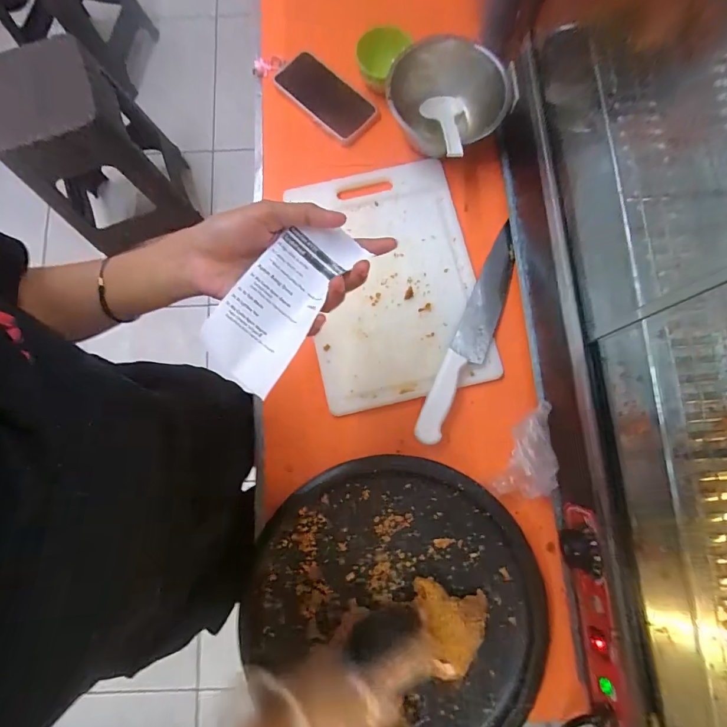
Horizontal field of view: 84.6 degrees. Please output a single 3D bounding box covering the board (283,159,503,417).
[{"bbox_3d":[0.039,-0.121,0.575,0.237,0.012,0.345,-11,79,-2],"label":"board"}]

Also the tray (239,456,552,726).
[{"bbox_3d":[0.044,0.275,0.464,0.338,0.025,0.304,38,81,7],"label":"tray"}]

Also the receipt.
[{"bbox_3d":[-0.065,-0.048,0.310,0.065,0.020,0.139,35,84,7],"label":"receipt"}]

